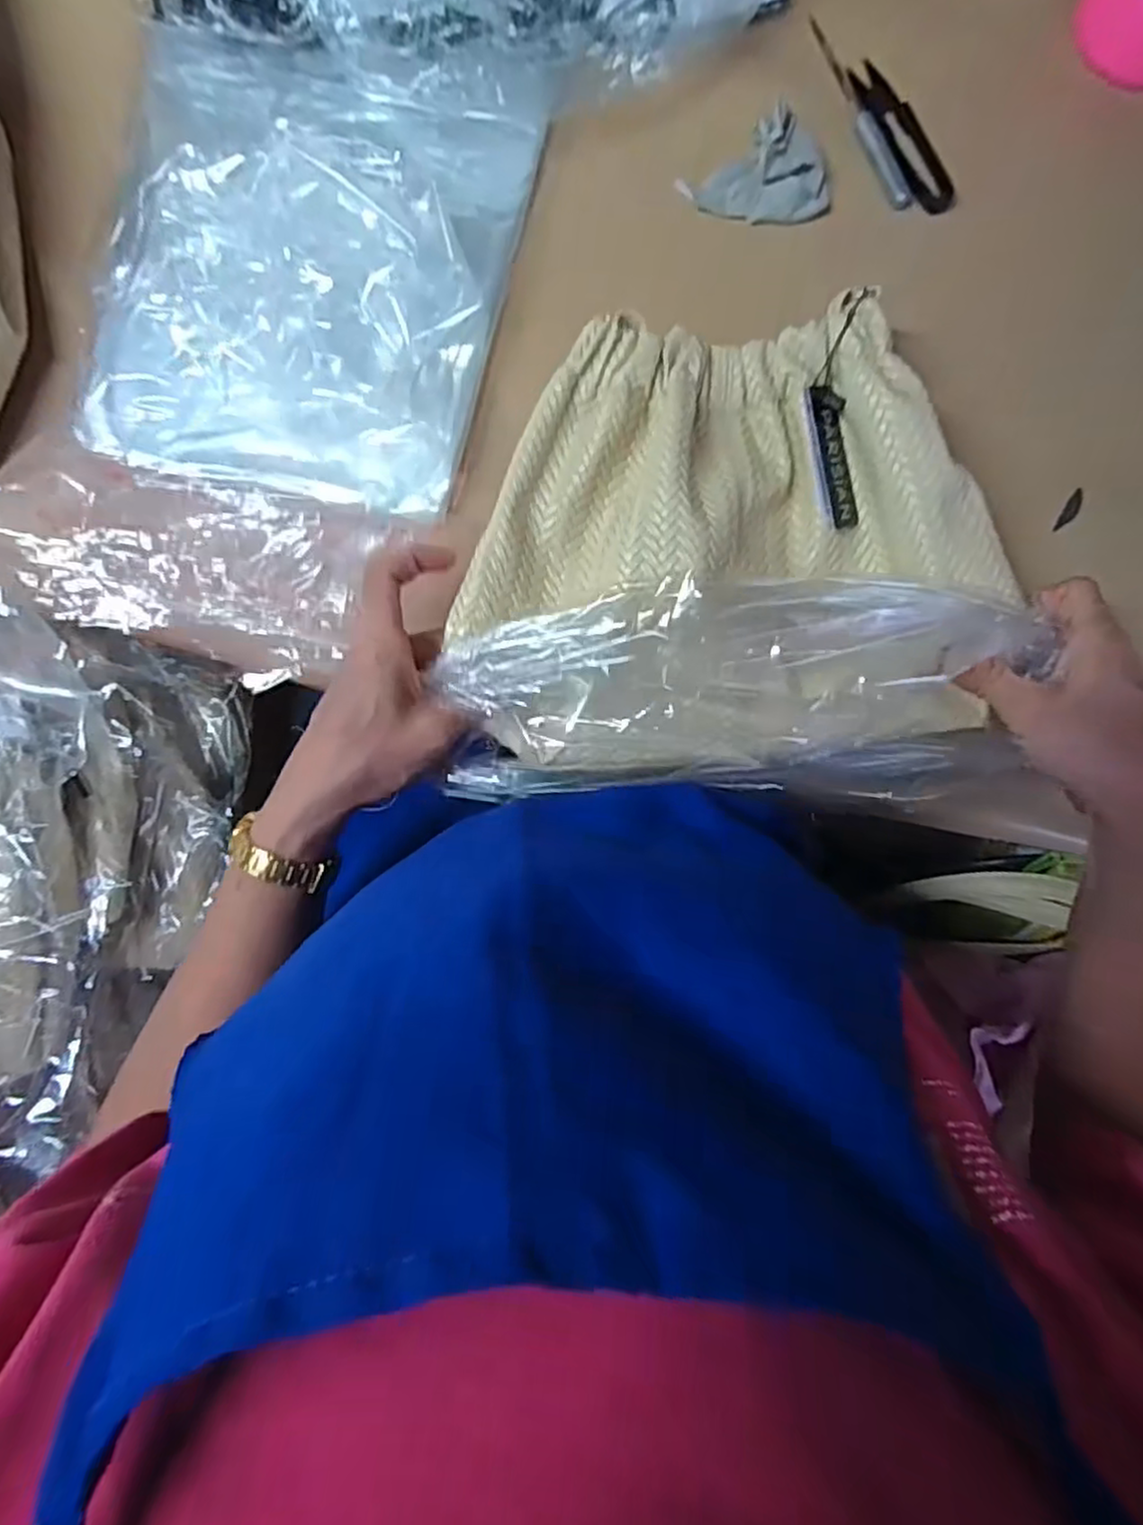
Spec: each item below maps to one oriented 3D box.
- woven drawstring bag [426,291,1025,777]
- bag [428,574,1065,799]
[{"bbox_3d":[0.080,-0.107,0.367,0.272,0.056,0.233,3,91,1],"label":"woven drawstring bag"},{"bbox_3d":[0.083,-0.038,0.357,0.288,0.056,0.106,-3,91,-3],"label":"bag"}]

